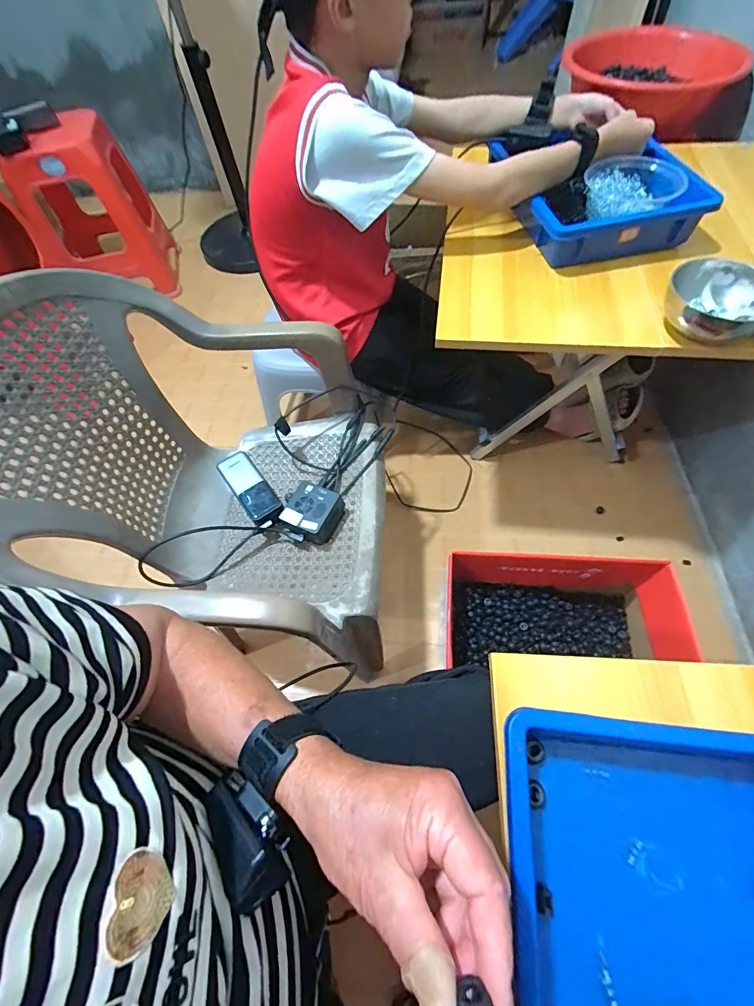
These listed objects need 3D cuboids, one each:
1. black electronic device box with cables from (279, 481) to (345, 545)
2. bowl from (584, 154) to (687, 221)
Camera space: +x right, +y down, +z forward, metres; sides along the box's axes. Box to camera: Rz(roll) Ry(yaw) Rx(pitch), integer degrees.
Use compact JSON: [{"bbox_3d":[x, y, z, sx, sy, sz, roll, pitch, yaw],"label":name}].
[{"bbox_3d":[-0.103,0.016,0.656,0.081,0.051,0.079,21,64,15],"label":"black electronic device box with cables"},{"bbox_3d":[0.374,-0.464,0.611,0.118,0.053,0.113,-2,60,3],"label":"bowl"}]

